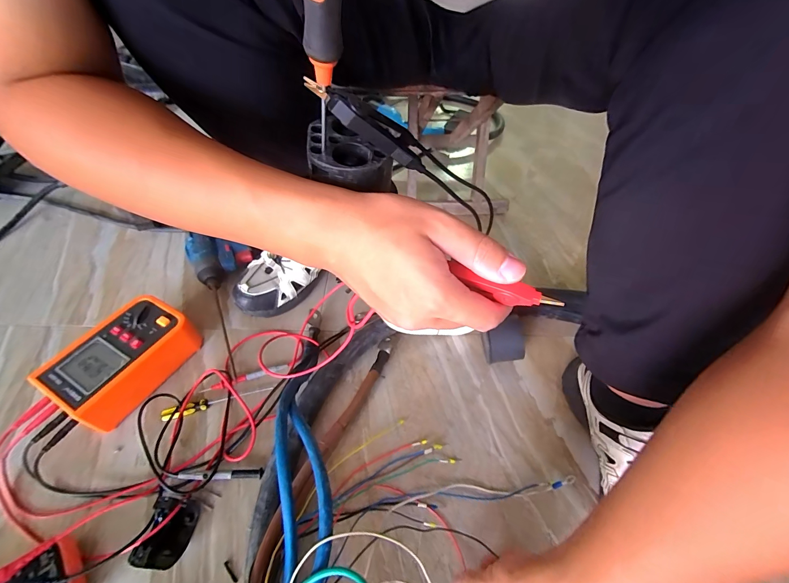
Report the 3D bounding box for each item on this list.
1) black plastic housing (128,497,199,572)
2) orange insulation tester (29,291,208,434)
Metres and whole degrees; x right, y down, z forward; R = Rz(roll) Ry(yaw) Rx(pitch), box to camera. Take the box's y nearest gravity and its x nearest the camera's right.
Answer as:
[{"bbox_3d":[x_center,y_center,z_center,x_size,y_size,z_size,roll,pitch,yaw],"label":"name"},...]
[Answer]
[{"bbox_3d":[-0.234,0.248,0.343,0.038,0.030,0.057,4,51,2],"label":"black plastic housing"},{"bbox_3d":[-0.359,0.090,0.449,0.103,0.065,0.159,28,55,19],"label":"orange insulation tester"}]

